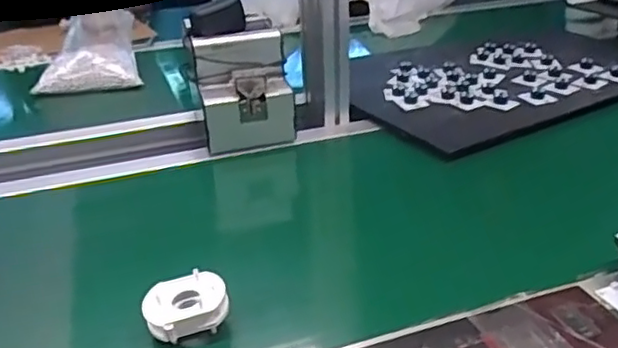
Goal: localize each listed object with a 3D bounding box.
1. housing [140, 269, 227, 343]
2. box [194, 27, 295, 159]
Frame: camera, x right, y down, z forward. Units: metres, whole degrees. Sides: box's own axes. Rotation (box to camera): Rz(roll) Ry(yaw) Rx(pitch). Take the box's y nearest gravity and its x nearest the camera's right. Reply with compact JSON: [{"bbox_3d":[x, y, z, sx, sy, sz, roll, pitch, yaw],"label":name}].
[{"bbox_3d":[-0.107,0.114,0.550,0.070,0.021,0.056,-16,31,-23],"label":"housing"},{"bbox_3d":[-0.090,-0.118,0.879,0.123,0.134,0.091,-10,29,-13],"label":"box"}]

